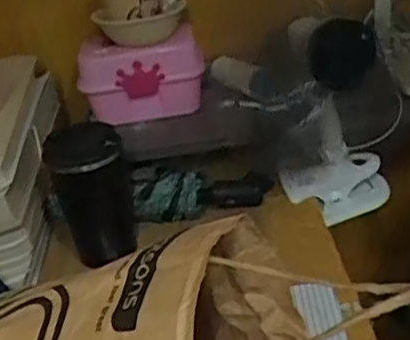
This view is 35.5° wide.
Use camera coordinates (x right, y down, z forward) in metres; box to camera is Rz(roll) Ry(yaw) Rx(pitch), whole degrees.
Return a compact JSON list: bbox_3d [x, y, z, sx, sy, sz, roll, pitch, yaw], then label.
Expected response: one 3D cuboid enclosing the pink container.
[{"bbox_3d":[-0.090,-0.138,0.915,0.173,0.104,0.123,-7,29,2],"label":"pink container"}]

